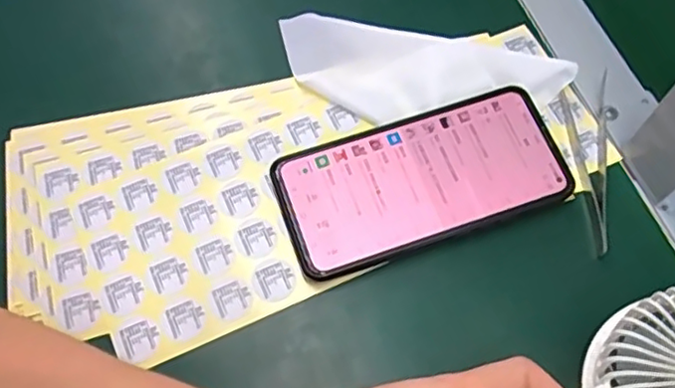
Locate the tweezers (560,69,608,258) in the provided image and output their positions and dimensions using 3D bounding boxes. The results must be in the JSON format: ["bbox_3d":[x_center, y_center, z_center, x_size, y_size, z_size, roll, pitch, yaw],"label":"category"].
[{"bbox_3d":[0.145,-0.023,0.377,0.028,0.007,0.121,10,65,5],"label":"tweezers"}]

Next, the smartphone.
[{"bbox_3d":[0.048,-0.008,0.363,0.158,0.014,0.075,-17,66,-8],"label":"smartphone"}]

